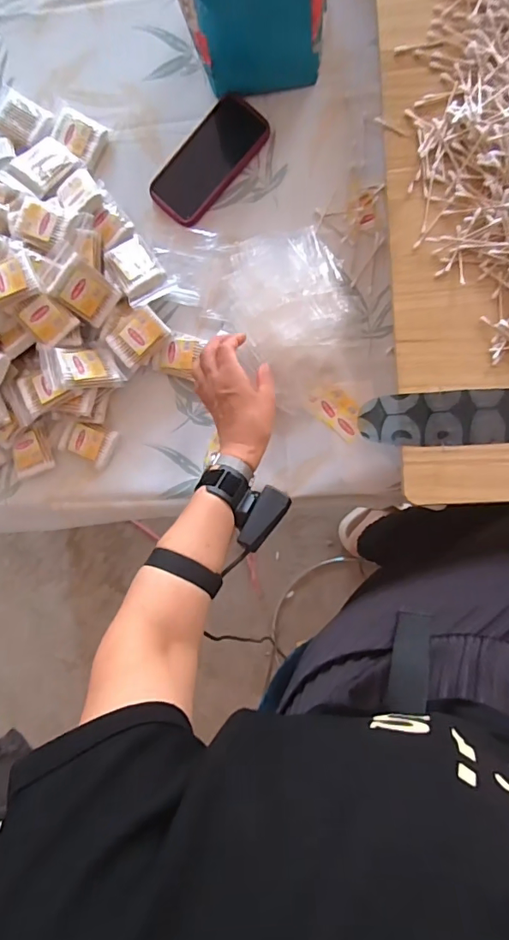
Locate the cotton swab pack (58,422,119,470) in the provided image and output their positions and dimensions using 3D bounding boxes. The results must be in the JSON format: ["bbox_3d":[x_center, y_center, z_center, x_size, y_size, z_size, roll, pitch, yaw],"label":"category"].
[{"bbox_3d":[-0.227,-0.039,0.657,0.071,0.016,0.054,28,93,7],"label":"cotton swab pack"}]

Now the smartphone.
[{"bbox_3d":[-0.062,-0.415,0.639,0.087,0.014,0.169,42,95,6],"label":"smartphone"}]

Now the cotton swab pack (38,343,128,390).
[{"bbox_3d":[-0.217,-0.133,0.605,0.093,0.017,0.062,-9,72,-27],"label":"cotton swab pack"}]

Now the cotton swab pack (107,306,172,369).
[{"bbox_3d":[-0.152,-0.174,0.618,0.072,0.013,0.054,-41,85,6],"label":"cotton swab pack"}]

